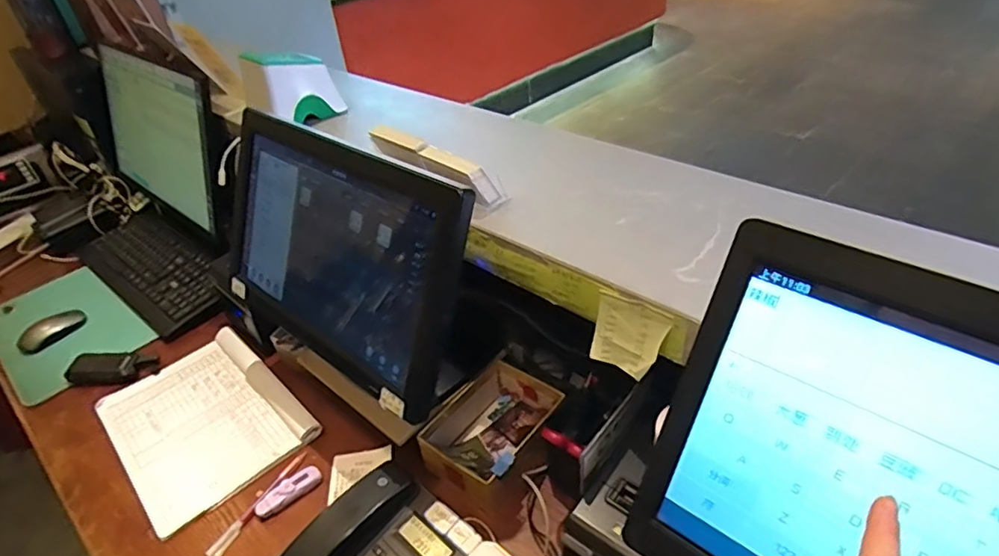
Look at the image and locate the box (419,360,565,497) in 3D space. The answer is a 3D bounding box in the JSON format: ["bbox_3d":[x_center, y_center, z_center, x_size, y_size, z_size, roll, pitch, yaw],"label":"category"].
[{"bbox_3d":[-0.004,0.187,0.746,0.132,0.070,0.186,22,46,31],"label":"box"}]

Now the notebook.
[{"bbox_3d":[-0.429,0.201,0.838,0.220,0.021,0.311,-34,46,-30],"label":"notebook"}]

